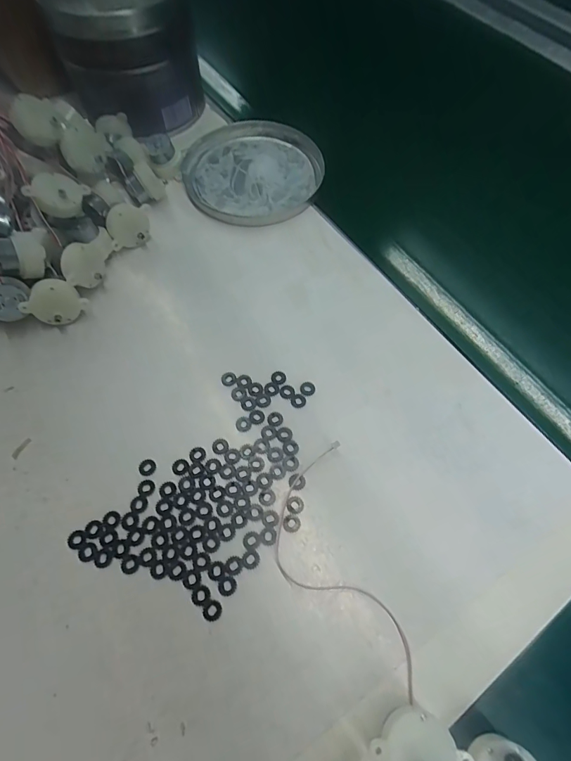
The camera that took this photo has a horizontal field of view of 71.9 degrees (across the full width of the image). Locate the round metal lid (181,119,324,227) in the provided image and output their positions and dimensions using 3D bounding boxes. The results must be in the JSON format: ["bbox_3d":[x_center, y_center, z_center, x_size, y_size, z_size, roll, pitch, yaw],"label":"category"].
[{"bbox_3d":[-0.031,-0.204,0.383,0.131,0.014,0.138,0,63,-1],"label":"round metal lid"}]

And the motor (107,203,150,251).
[{"bbox_3d":[-0.128,-0.126,0.324,0.032,0.034,0.017,-4,31,-26],"label":"motor"}]

